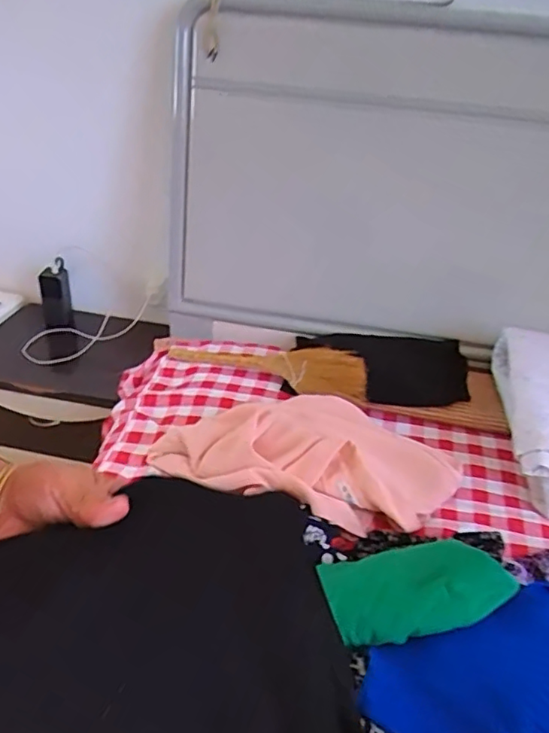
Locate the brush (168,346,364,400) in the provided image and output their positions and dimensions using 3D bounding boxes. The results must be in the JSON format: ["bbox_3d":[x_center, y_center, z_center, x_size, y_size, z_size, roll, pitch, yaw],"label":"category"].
[{"bbox_3d":[-0.023,-0.011,1.092,0.409,0.080,0.086,17,35,19],"label":"brush"}]

